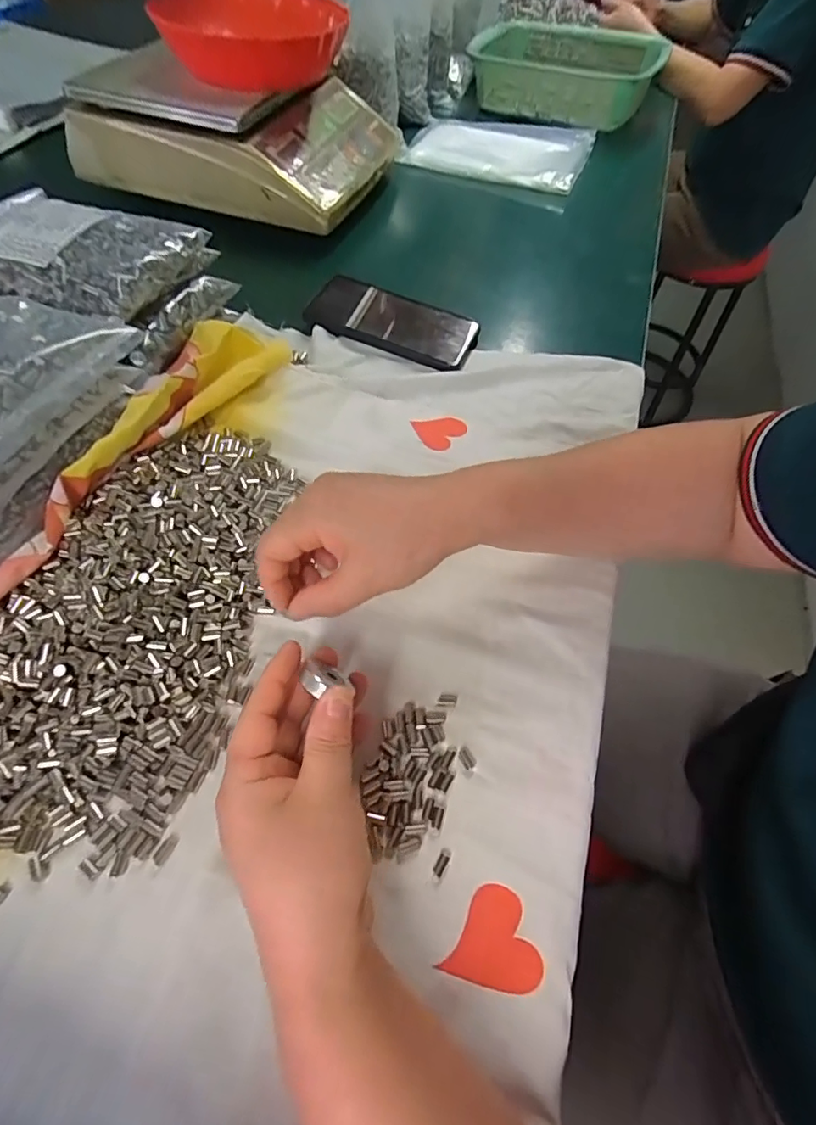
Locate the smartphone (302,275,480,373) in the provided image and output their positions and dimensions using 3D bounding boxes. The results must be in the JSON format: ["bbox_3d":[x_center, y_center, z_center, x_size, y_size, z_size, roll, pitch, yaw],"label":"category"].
[{"bbox_3d":[-0.018,-0.239,0.514,0.171,0.016,0.078,22,58,11],"label":"smartphone"}]

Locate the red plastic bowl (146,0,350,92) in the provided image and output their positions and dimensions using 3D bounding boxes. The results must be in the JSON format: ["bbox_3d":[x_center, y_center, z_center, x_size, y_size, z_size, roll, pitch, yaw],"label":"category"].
[{"bbox_3d":[-0.167,-0.595,0.595,0.188,0.057,0.180,2,57,-3],"label":"red plastic bowl"}]

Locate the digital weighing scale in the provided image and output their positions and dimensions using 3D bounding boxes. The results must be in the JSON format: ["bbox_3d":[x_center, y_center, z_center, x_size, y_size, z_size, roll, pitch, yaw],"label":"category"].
[{"bbox_3d":[-0.203,-0.544,0.658,0.315,0.117,0.315,18,58,7],"label":"digital weighing scale"}]

